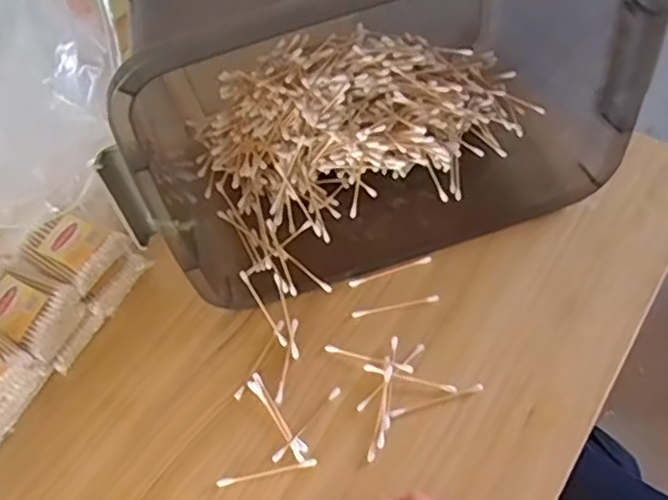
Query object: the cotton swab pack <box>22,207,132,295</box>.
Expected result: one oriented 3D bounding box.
[{"bbox_3d":[-0.209,-0.004,0.539,0.070,0.016,0.056,26,63,21],"label":"cotton swab pack"}]

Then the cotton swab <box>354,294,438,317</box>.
[{"bbox_3d":[0.051,0.046,0.551,0.072,0.005,0.007,-11,57,-2],"label":"cotton swab"}]

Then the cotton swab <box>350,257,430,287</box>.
[{"bbox_3d":[0.048,0.018,0.568,0.072,0.007,0.009,-17,57,-6],"label":"cotton swab"}]

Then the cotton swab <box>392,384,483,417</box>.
[{"bbox_3d":[0.079,0.115,0.511,0.074,0.004,0.006,-15,57,-4],"label":"cotton swab"}]

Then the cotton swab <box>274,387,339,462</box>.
[{"bbox_3d":[-0.020,0.129,0.497,0.005,0.004,0.071,35,67,24],"label":"cotton swab"}]

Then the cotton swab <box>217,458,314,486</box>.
[{"bbox_3d":[-0.048,0.160,0.482,0.072,0.004,0.006,-12,57,-2],"label":"cotton swab"}]

